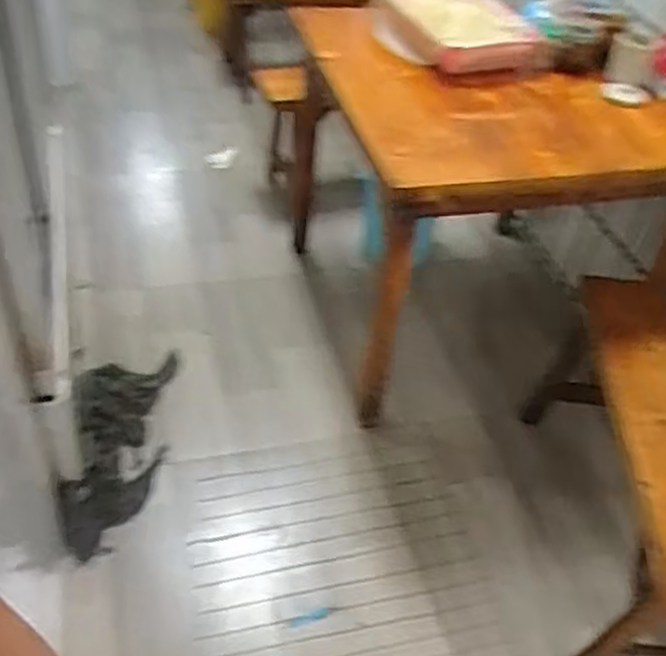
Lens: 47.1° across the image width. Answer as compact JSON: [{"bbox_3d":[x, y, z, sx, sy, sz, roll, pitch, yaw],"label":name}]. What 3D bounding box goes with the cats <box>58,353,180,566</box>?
[{"bbox_3d":[-0.468,0.230,1.662,0.193,0.137,0.515,2,44,-5],"label":"cats"}]

